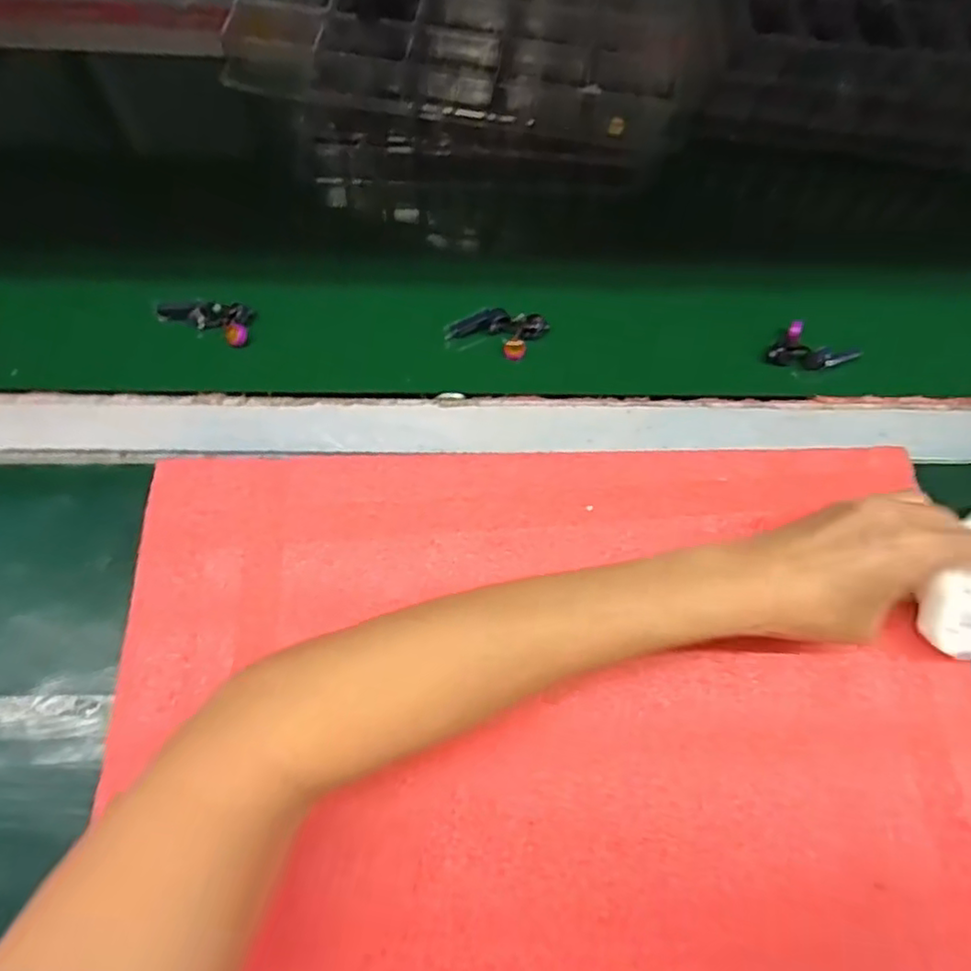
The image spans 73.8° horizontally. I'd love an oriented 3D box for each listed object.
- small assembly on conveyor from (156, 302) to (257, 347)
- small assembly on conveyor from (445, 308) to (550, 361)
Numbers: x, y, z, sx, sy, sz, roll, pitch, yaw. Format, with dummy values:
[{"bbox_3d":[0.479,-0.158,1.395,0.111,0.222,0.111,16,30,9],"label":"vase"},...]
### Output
[{"bbox_3d":[-0.168,-0.103,0.389,0.057,0.015,0.023,20,66,6],"label":"small assembly on conveyor"},{"bbox_3d":[0.007,-0.093,0.392,0.059,0.014,0.026,4,66,-1],"label":"small assembly on conveyor"}]

